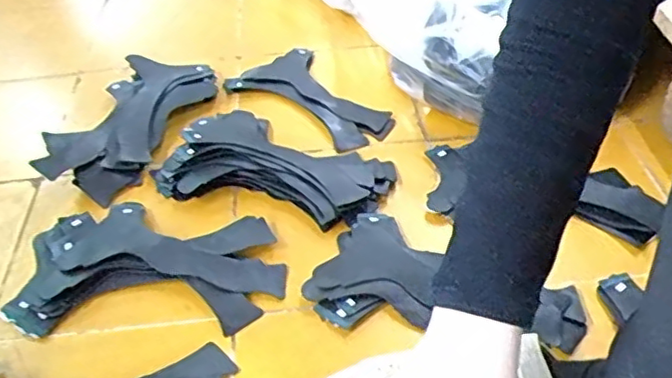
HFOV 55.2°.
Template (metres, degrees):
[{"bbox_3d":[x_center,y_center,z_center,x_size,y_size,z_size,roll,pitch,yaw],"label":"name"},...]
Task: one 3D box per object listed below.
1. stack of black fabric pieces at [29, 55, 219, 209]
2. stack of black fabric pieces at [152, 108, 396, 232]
[{"bbox_3d":[-0.232,-0.077,0.715,0.114,0.038,0.227,14,46,18],"label":"stack of black fabric pieces"},{"bbox_3d":[-0.059,-0.028,0.642,0.222,0.029,0.127,15,46,19],"label":"stack of black fabric pieces"}]

